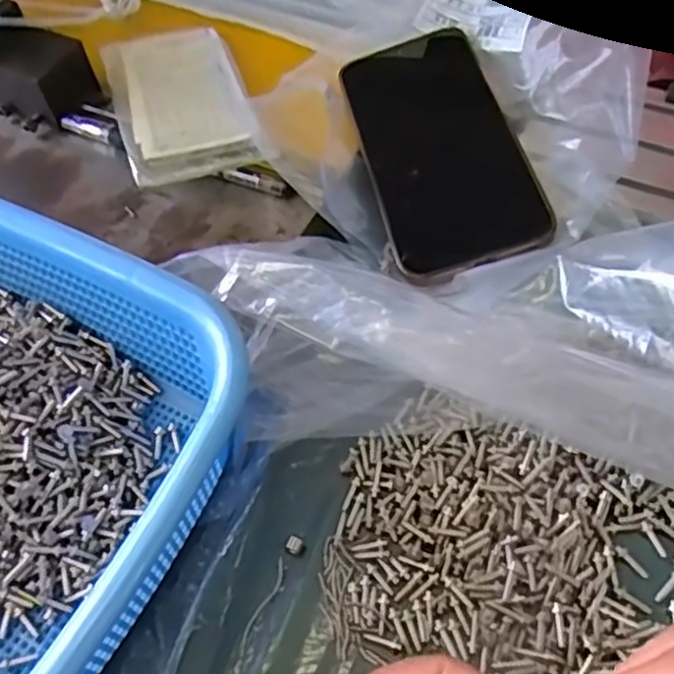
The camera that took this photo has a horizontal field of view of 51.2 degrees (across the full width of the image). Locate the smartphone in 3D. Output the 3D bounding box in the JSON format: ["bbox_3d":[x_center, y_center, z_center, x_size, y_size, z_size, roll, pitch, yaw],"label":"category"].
[{"bbox_3d":[0.053,-0.101,0.373,0.076,0.011,0.166,-16,59,4],"label":"smartphone"}]

